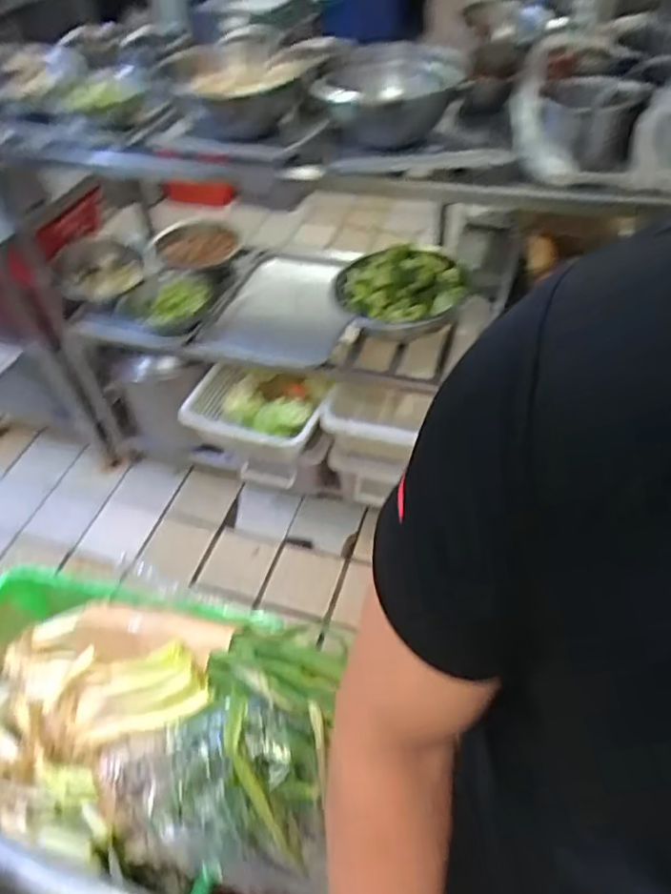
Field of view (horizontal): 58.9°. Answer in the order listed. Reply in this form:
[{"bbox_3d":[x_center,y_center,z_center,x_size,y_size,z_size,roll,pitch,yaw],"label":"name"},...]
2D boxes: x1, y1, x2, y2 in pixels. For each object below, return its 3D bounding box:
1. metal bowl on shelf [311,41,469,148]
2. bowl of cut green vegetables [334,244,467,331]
[{"bbox_3d":[0.100,-0.643,1.064,0.259,0.096,0.276,1,48,6],"label":"metal bowl on shelf"},{"bbox_3d":[0.138,-0.358,1.329,0.288,0.085,0.257,5,49,9],"label":"bowl of cut green vegetables"}]

